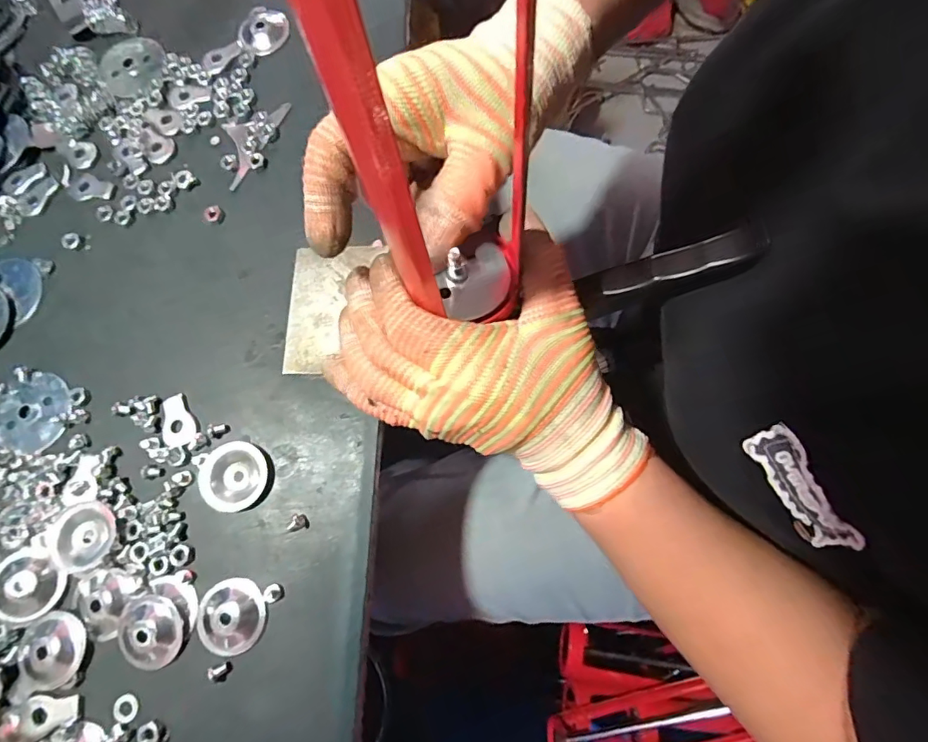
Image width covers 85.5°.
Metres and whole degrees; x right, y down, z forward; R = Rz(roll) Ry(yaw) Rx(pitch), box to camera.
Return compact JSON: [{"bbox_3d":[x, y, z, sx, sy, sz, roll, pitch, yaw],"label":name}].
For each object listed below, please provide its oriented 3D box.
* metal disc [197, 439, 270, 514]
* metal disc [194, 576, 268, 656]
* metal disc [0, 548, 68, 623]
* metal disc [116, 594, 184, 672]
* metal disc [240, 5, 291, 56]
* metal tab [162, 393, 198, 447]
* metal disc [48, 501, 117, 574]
[{"bbox_3d":[-0.120,0.054,0.258,0.033,0.010,0.035,0,75,1],"label":"metal disc"},{"bbox_3d":[-0.114,0.120,0.245,0.034,0.004,0.033,0,75,1],"label":"metal disc"},{"bbox_3d":[-0.221,0.109,0.250,0.032,0.007,0.034,0,75,1],"label":"metal disc"},{"bbox_3d":[-0.156,0.128,0.246,0.031,0.007,0.034,0,75,1],"label":"metal disc"},{"bbox_3d":[-0.133,-0.227,0.332,0.035,0.004,0.035,0,75,1],"label":"metal disc"},{"bbox_3d":[-0.155,0.026,0.270,0.018,0.004,0.028,-25,76,-5],"label":"metal tab"},{"bbox_3d":[-0.193,0.083,0.255,0.031,0.008,0.032,-41,78,-9],"label":"metal disc"}]

